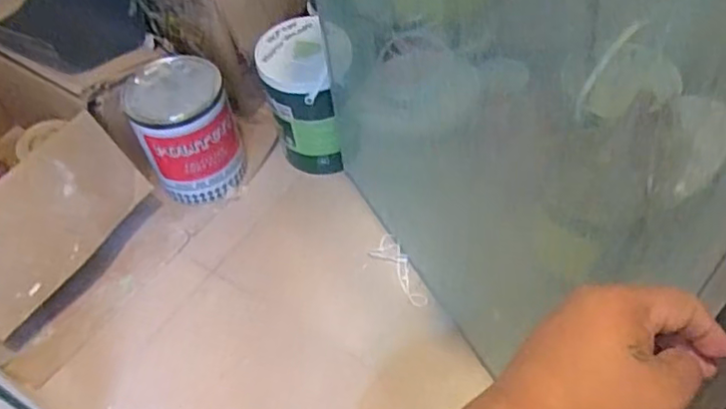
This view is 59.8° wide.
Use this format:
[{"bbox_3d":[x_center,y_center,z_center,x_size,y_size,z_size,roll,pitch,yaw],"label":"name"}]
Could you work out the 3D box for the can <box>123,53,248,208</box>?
[{"bbox_3d":[-0.302,-0.127,1.111,0.153,0.219,0.152,-3,52,4],"label":"can"}]

